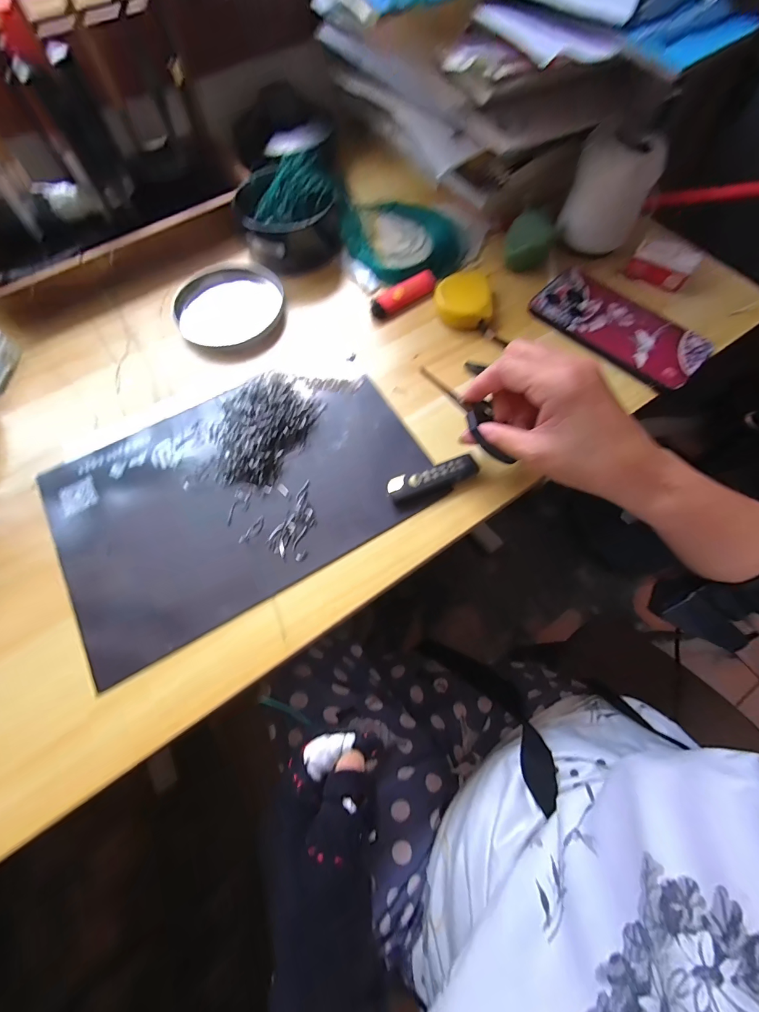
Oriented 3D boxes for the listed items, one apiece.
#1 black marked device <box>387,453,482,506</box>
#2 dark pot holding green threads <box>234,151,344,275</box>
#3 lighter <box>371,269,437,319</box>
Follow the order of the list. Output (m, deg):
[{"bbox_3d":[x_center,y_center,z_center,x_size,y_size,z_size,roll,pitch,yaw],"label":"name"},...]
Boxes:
[{"bbox_3d":[0.044,-0.023,0.331,0.076,0.013,0.019,-20,69,-8],"label":"black marked device"},{"bbox_3d":[-0.095,-0.320,0.438,0.113,0.064,0.093,-24,66,-9],"label":"dark pot holding green threads"},{"bbox_3d":[0.027,-0.223,0.415,0.080,0.011,0.025,-33,72,-13],"label":"lighter"}]

